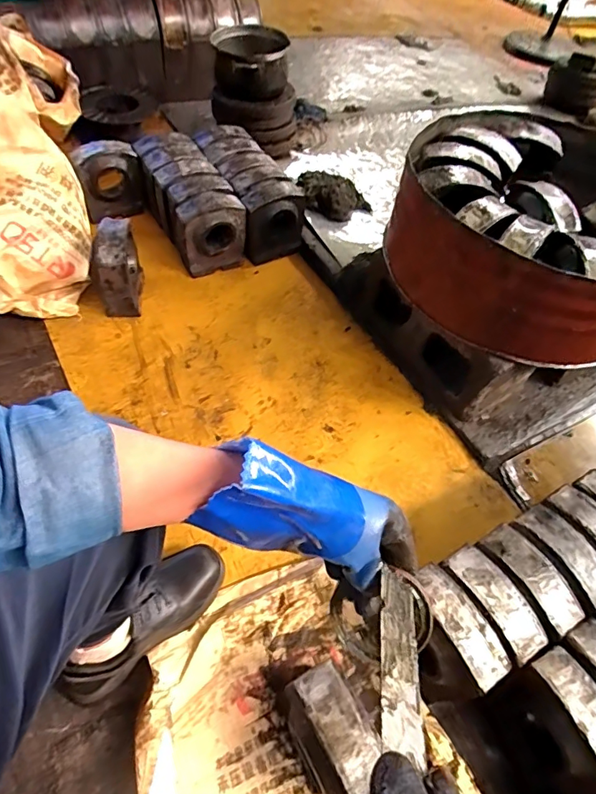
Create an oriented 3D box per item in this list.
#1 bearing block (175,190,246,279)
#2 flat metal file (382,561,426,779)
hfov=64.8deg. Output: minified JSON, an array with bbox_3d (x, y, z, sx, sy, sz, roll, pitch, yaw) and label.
[{"bbox_3d":[-0.220,-0.410,1.184,0.161,0.174,0.088,-13,57,-17],"label":"bearing block"},{"bbox_3d":[0.073,0.184,0.339,0.033,0.004,0.136,37,26,-7],"label":"flat metal file"}]

